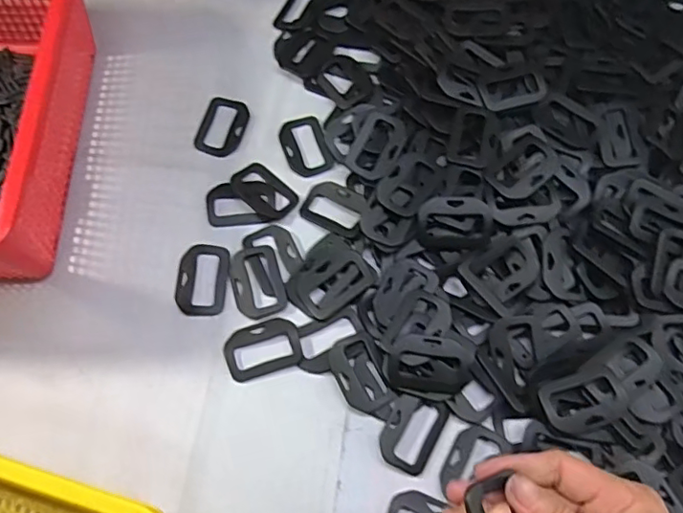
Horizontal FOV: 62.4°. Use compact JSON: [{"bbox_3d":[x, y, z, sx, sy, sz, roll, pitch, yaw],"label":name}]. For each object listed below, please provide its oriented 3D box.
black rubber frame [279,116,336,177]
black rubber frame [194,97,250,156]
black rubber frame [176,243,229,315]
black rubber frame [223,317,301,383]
[{"bbox_3d":[-0.034,-0.103,0.530,0.041,0.005,0.060,-19,71,-8],"label":"black rubber frame"},{"bbox_3d":[-0.112,-0.123,0.533,0.041,0.007,0.063,13,70,3],"label":"black rubber frame"},{"bbox_3d":[-0.118,0.020,0.481,0.043,0.004,0.061,4,70,0],"label":"black rubber frame"},{"bbox_3d":[-0.064,0.074,0.458,0.060,0.004,0.042,-16,71,-7],"label":"black rubber frame"}]

